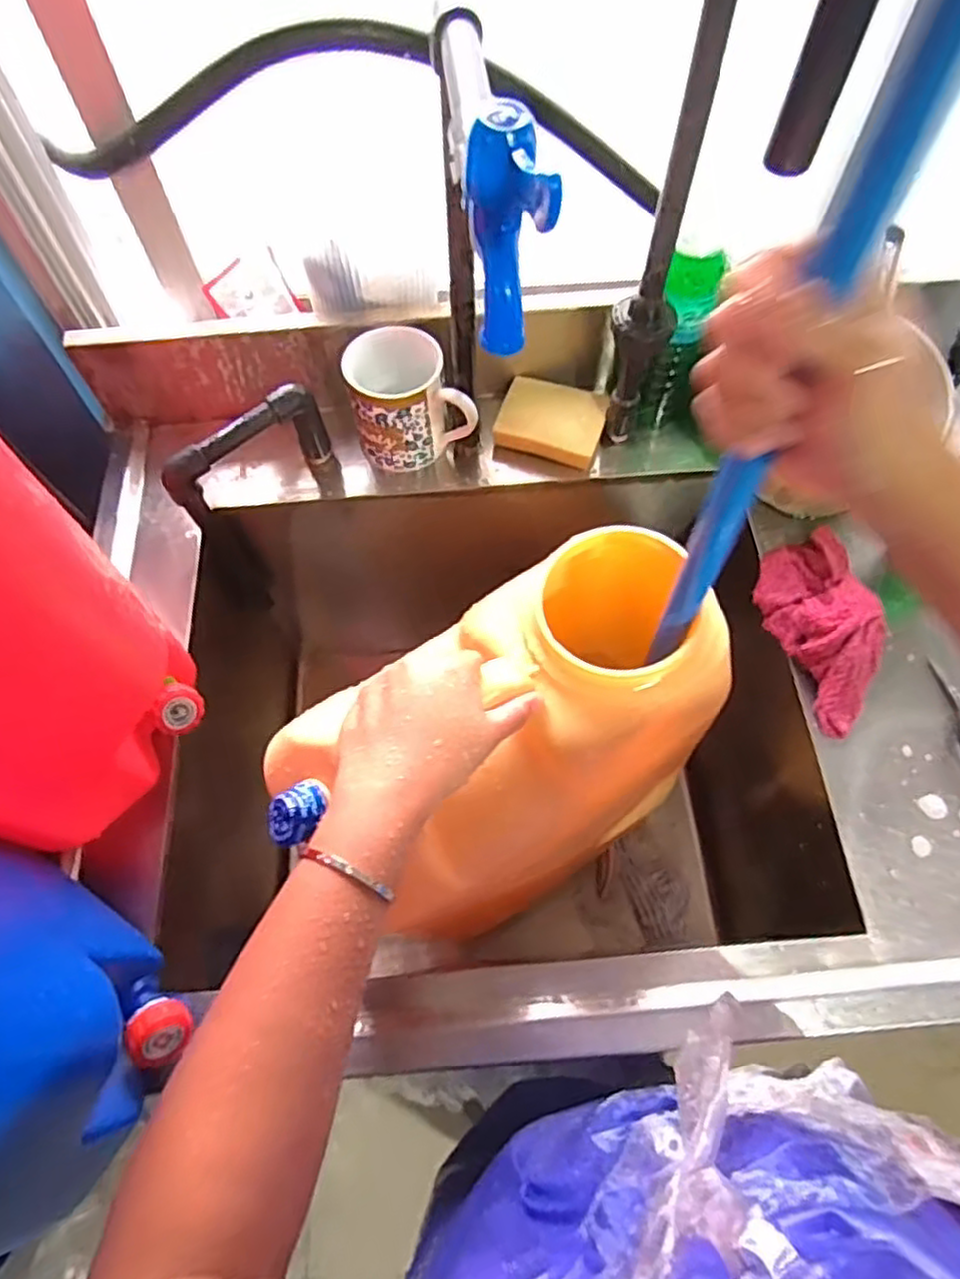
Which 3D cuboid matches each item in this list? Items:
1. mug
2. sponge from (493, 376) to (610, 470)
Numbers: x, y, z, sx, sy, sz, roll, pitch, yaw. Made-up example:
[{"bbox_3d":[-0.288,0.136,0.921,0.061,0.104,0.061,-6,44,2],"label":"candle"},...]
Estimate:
[{"bbox_3d":[-0.067,-0.220,0.660,0.103,0.104,0.099,-16,64,-7],"label":"mug"},{"bbox_3d":[0.071,-0.217,0.691,0.099,0.025,0.076,15,65,9],"label":"sponge"}]

